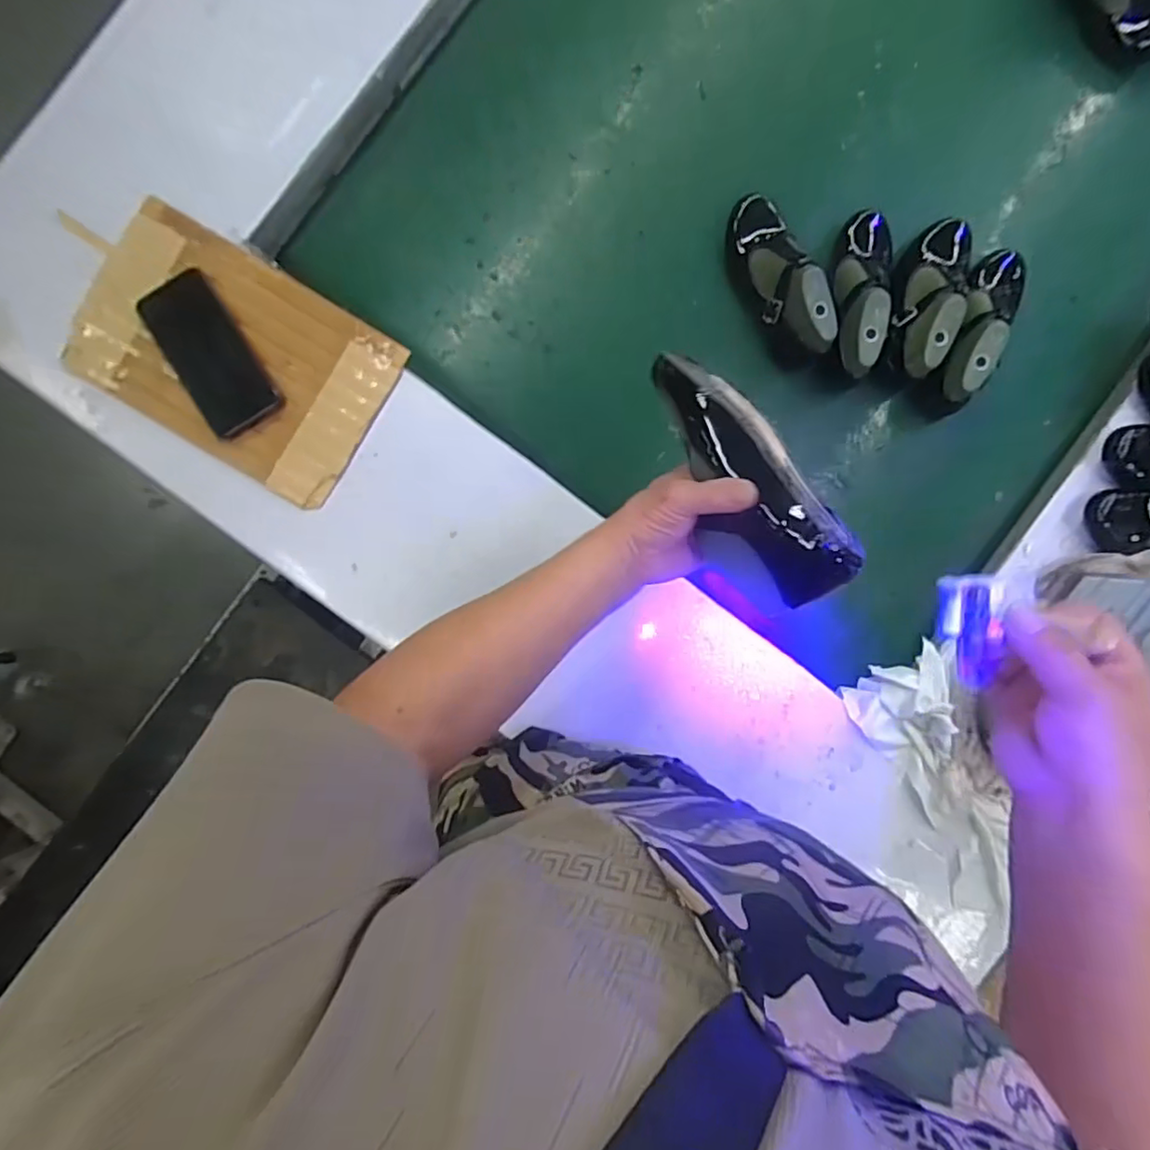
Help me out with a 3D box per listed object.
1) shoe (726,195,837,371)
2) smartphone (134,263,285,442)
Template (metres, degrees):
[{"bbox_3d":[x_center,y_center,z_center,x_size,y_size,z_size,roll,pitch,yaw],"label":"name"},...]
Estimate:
[{"bbox_3d":[0.217,-0.326,0.665,0.065,0.088,0.195,-17,92,-2],"label":"shoe"},{"bbox_3d":[-0.368,-0.223,0.620,0.072,0.012,0.162,-32,92,-1],"label":"smartphone"}]

